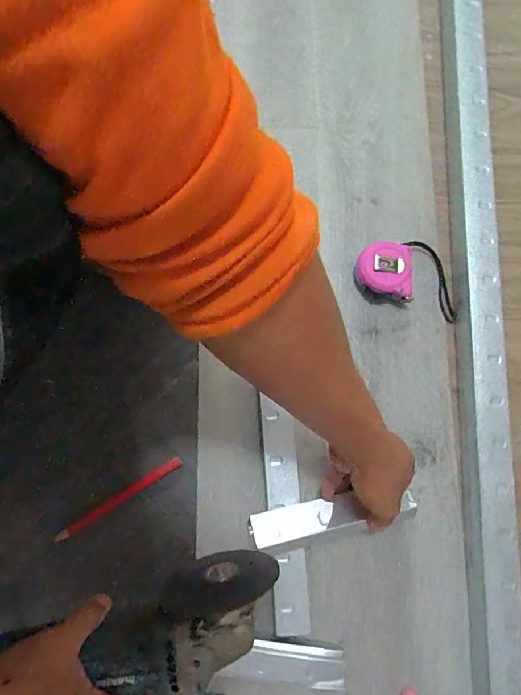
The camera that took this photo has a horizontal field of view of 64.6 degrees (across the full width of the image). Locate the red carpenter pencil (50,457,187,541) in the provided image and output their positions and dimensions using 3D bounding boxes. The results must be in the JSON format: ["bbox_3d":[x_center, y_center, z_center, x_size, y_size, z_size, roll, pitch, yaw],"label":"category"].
[{"bbox_3d":[-0.161,0.172,0.474,0.160,0.012,0.013,-32,81,-5],"label":"red carpenter pencil"}]

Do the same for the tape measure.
[{"bbox_3d":[0.188,-0.095,0.507,0.138,0.040,0.085,18,80,3],"label":"tape measure"}]

